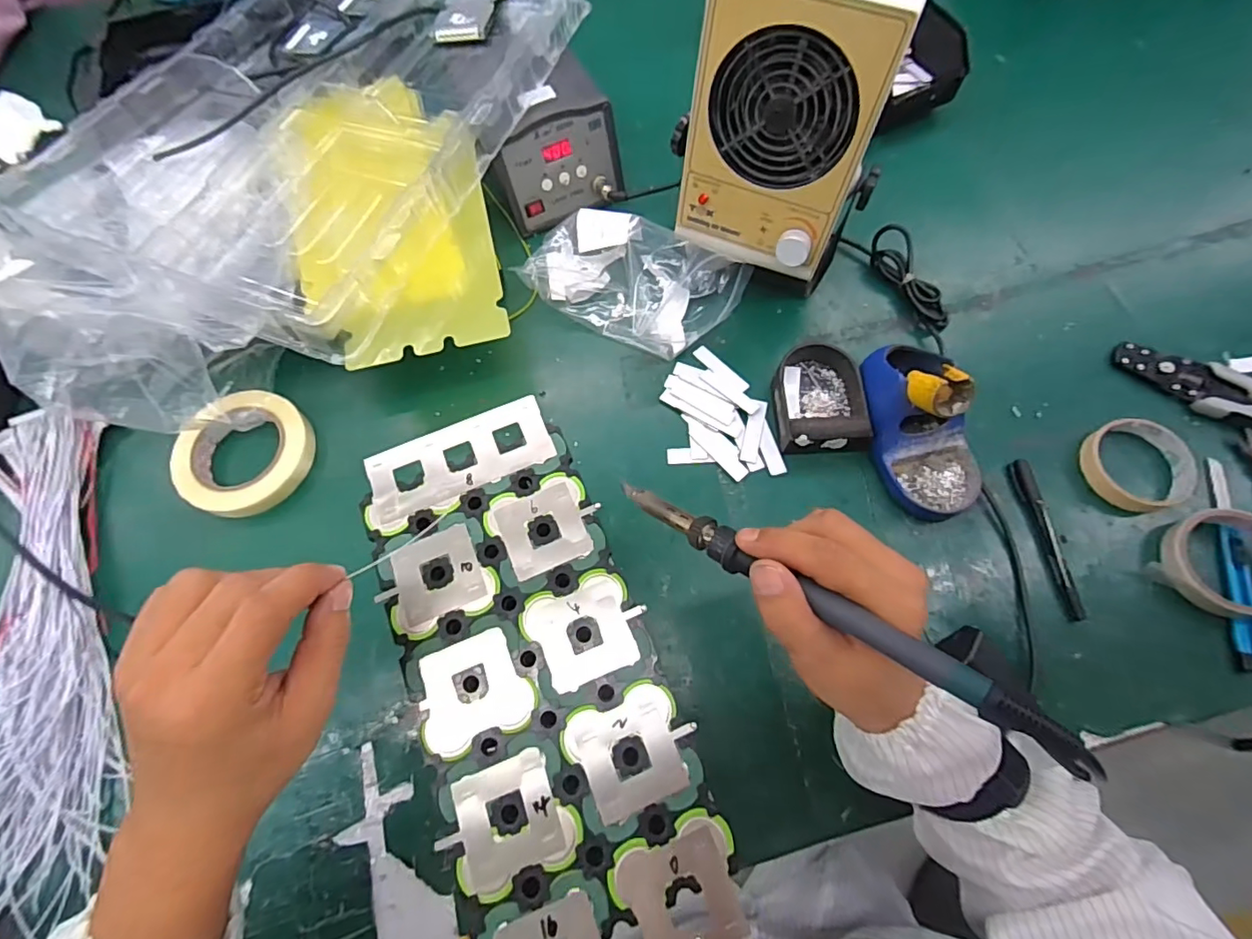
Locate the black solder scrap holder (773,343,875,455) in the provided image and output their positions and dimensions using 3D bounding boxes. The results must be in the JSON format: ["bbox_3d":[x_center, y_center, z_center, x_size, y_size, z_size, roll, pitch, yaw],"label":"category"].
[{"bbox_3d":[0.179,-0.068,0.521,0.076,0.032,0.105,-5,70,0],"label":"black solder scrap holder"}]

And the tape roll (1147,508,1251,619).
[{"bbox_3d":[0.497,0.075,0.455,0.095,0.032,0.088,-1,70,2],"label":"tape roll"}]

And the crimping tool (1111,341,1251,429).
[{"bbox_3d":[0.557,-0.066,0.515,0.194,0.027,0.052,26,73,11],"label":"crimping tool"}]

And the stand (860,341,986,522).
[{"bbox_3d":[0.258,-0.040,0.480,0.079,0.083,0.155,-17,70,-4],"label":"stand"}]

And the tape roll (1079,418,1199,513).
[{"bbox_3d":[0.453,-0.004,0.494,0.077,0.022,0.086,-33,72,-10],"label":"tape roll"}]

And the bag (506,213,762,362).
[{"bbox_3d":[0.007,-0.198,0.559,0.211,0.054,0.125,27,73,11],"label":"bag"}]

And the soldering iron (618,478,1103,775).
[{"bbox_3d":[0.087,0.060,0.272,0.238,0.013,0.016,29,73,35],"label":"soldering iron"}]

